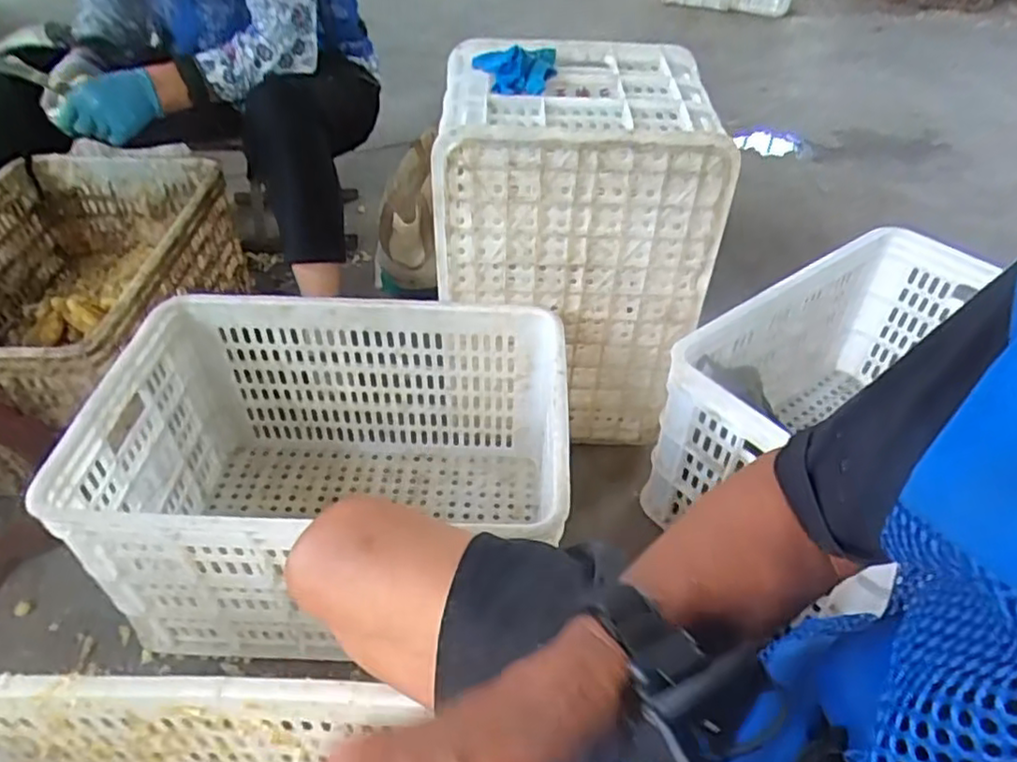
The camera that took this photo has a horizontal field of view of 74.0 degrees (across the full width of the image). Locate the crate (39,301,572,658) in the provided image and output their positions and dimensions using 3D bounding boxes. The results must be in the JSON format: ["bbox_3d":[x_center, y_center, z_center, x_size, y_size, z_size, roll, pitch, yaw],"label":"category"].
[{"bbox_3d":[-0.206,0.116,0.840,0.531,0.279,0.350,2,42,0],"label":"crate"}]

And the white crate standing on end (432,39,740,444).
[{"bbox_3d":[0.087,-0.199,0.987,0.343,0.466,0.300,2,42,0],"label":"white crate standing on end"}]

